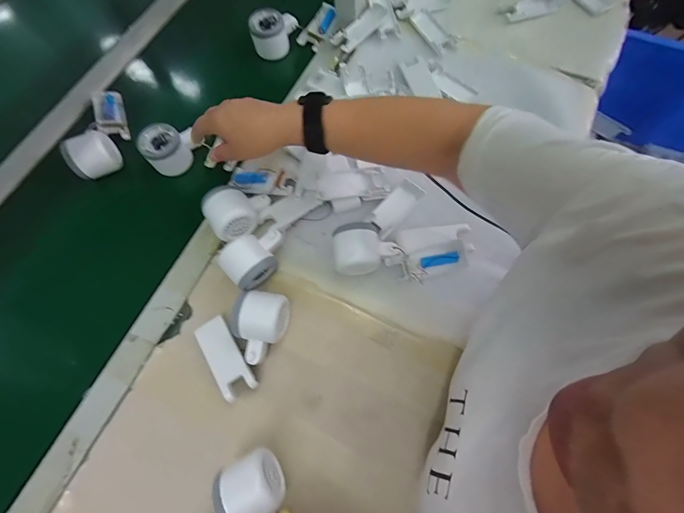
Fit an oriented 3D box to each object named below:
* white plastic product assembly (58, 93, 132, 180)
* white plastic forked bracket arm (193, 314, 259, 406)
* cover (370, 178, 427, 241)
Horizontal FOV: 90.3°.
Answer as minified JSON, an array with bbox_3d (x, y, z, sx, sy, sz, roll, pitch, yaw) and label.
[{"bbox_3d":[-0.369,-0.198,0.515,0.059,0.052,0.170,-4,70,0],"label":"white plastic product assembly"},{"bbox_3d":[-0.145,0.125,0.423,0.040,0.013,0.100,-32,72,-10],"label":"white plastic forked bracket arm"},{"bbox_3d":[0.075,-0.069,0.487,0.039,0.022,0.089,39,75,14],"label":"cover"}]

